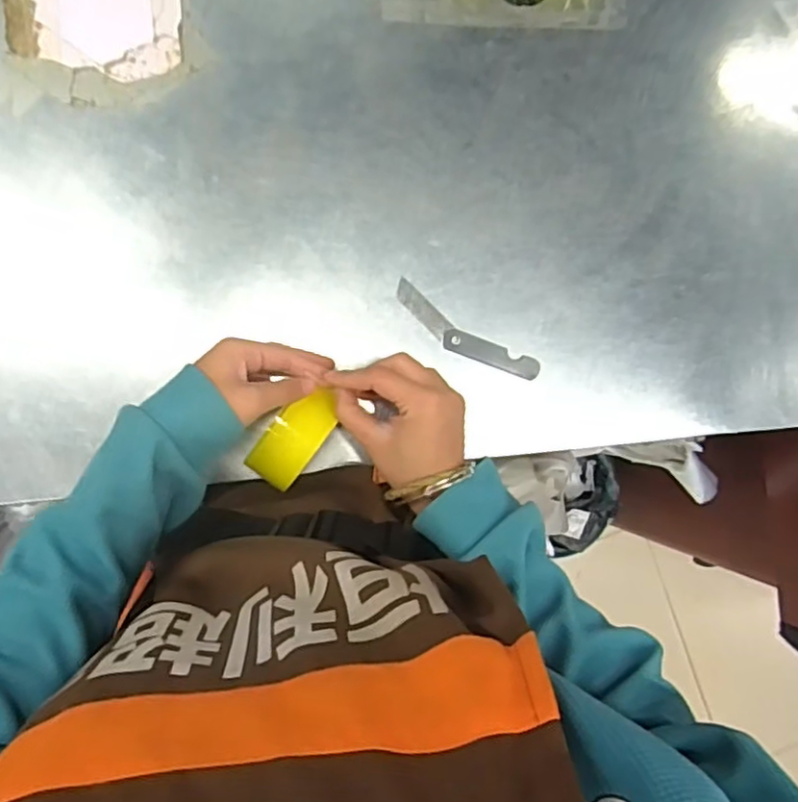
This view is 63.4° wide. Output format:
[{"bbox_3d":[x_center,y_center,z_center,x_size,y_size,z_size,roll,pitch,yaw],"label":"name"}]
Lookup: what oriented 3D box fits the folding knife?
[{"bbox_3d":[0.057,-0.055,0.557,0.140,0.004,0.031,30,84,-6],"label":"folding knife"}]

